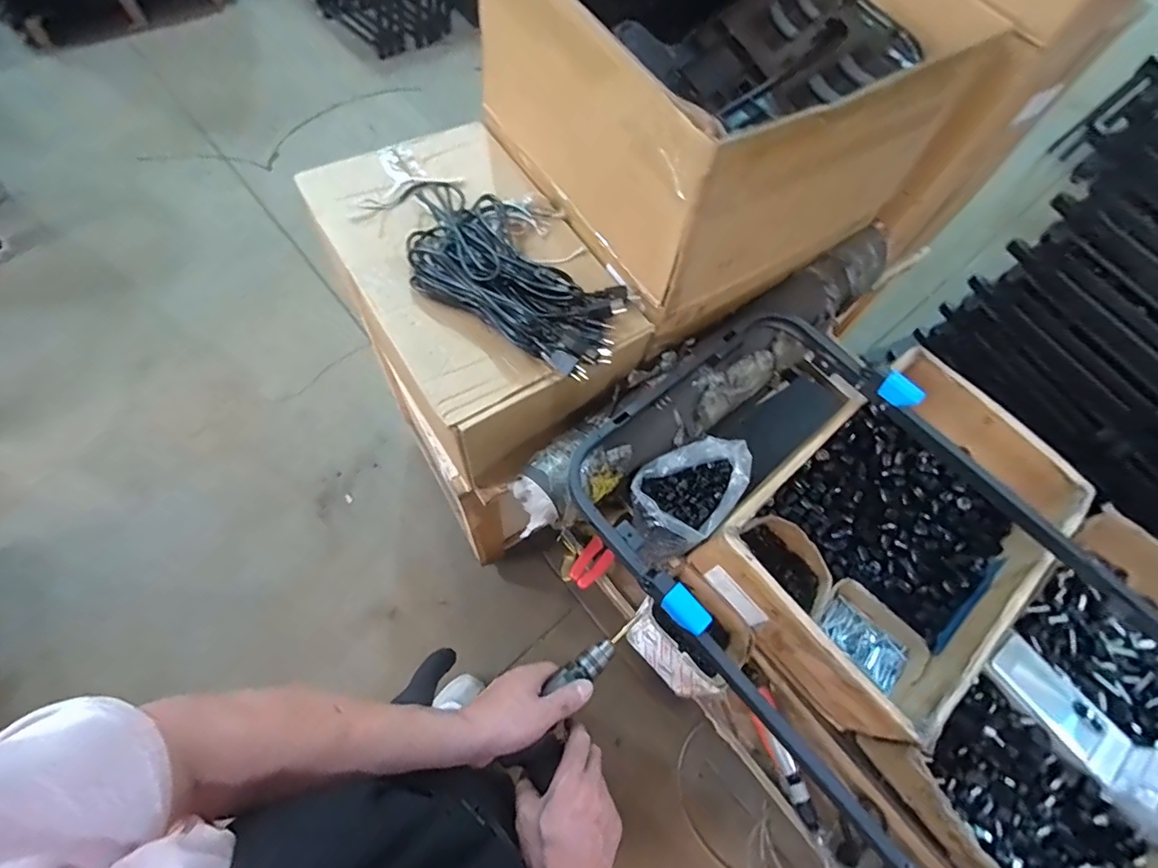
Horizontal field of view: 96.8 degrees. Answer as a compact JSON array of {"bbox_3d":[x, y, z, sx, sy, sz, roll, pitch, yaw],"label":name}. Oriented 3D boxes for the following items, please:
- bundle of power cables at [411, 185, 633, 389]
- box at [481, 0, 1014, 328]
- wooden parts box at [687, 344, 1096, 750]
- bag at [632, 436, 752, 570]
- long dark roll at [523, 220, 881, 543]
[{"bbox_3d":[-0.113,-0.247,0.773,0.412,0.055,0.190,34,66,10],"label":"bundle of power cables"},{"bbox_3d":[0.199,-0.563,0.831,0.568,0.301,0.570,-32,71,-19],"label":"box"},{"bbox_3d":[0.497,0.144,0.812,0.534,0.161,0.355,-36,73,-20],"label":"wooden parts box"},{"bbox_3d":[0.176,0.105,0.823,0.188,0.150,0.135,-25,69,-17],"label":"bag"},{"bbox_3d":[0.262,-0.132,0.843,0.873,0.103,0.133,-37,74,-16],"label":"long dark roll"}]

